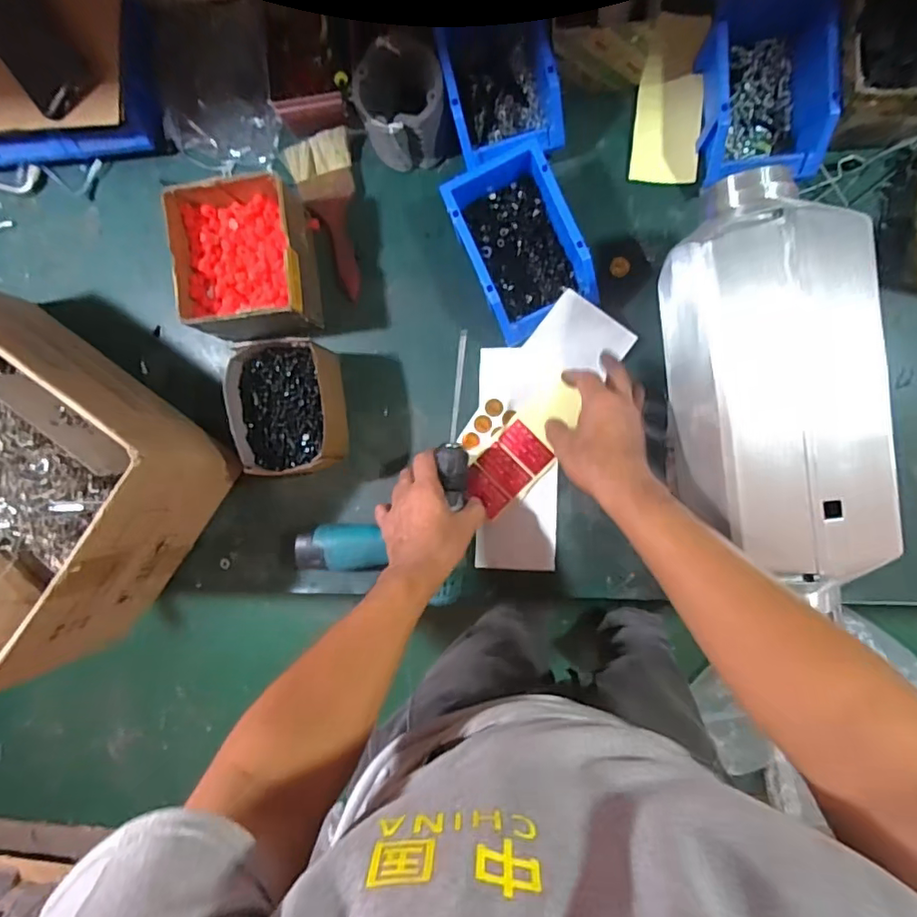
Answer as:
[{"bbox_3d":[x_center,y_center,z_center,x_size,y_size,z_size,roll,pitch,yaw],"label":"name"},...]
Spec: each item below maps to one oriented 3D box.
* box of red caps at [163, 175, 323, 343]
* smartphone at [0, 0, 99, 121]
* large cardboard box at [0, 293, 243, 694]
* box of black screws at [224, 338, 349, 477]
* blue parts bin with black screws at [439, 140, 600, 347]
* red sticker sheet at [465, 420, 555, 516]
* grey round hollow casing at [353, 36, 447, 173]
[{"bbox_3d":[-0.239,-0.222,0.633,0.145,0.099,0.167,-6,91,7],"label":"box of red caps"},{"bbox_3d":[-0.480,-0.468,0.610,0.081,0.014,0.169,-37,86,6],"label":"smartphone"},{"bbox_3d":[-0.506,0.003,0.613,0.385,0.210,0.292,35,94,6],"label":"large cardboard box"},{"bbox_3d":[-0.194,-0.057,0.641,0.112,0.090,0.150,-7,90,7],"label":"box of black screws"},{"bbox_3d":[0.068,-0.240,0.612,0.122,0.073,0.193,-26,88,6],"label":"blue parts bin with black screws"},{"bbox_3d":[0.058,0.013,0.651,0.066,0.006,0.104,45,95,4],"label":"red sticker sheet"},{"bbox_3d":[-0.062,-0.402,0.620,0.095,0.072,0.104,0,91,7],"label":"grey round hollow casing"}]

